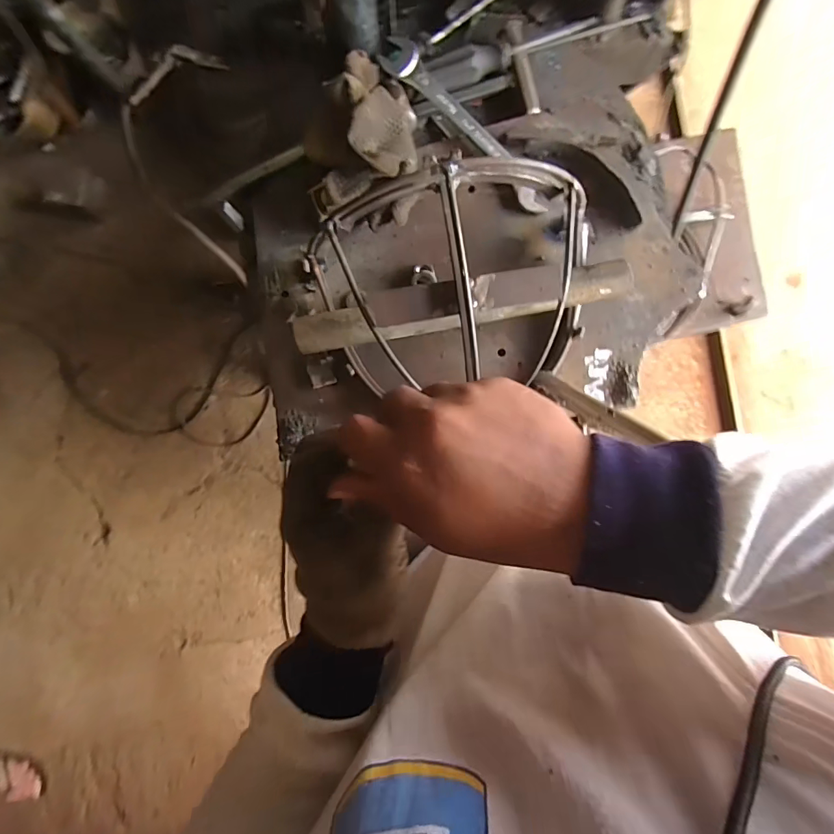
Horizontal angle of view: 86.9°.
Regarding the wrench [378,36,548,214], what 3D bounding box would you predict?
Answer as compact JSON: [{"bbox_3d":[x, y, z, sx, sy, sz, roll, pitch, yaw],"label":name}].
[{"bbox_3d":[0.049,-0.279,0.422,0.213,0.006,0.033,44,98,-1],"label":"wrench"}]

